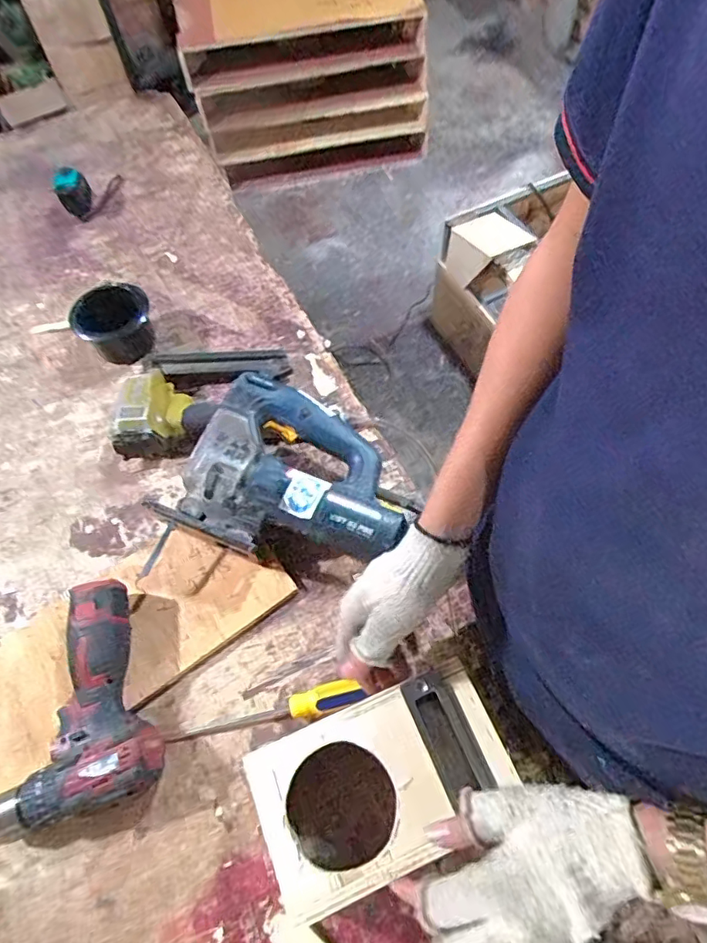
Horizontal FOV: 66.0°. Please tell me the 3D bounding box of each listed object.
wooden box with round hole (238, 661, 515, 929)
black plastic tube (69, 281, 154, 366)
[{"bbox_3d":[0.025,0.271,0.475,0.197,0.102,0.119,-21,61,-9],"label":"wooden box with round hole"},{"bbox_3d":[-0.339,-0.212,0.777,0.104,0.072,0.100,-21,61,-9],"label":"black plastic tube"}]

